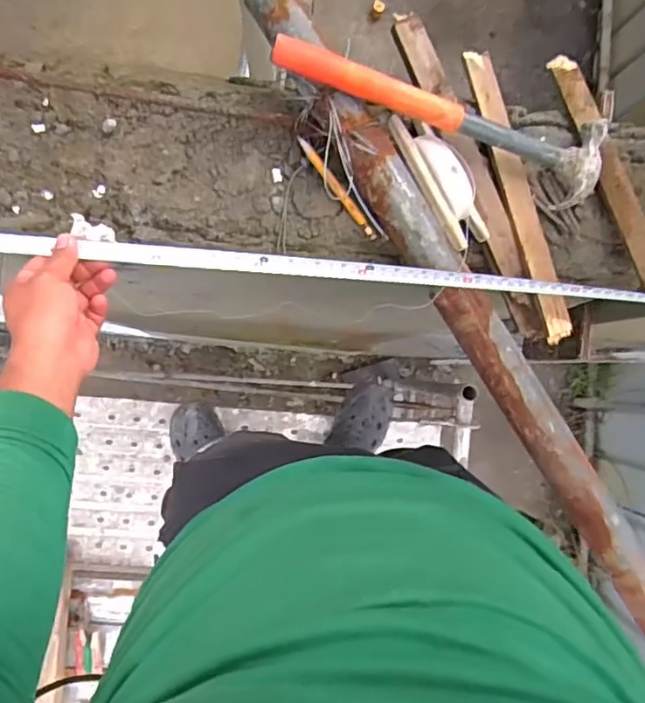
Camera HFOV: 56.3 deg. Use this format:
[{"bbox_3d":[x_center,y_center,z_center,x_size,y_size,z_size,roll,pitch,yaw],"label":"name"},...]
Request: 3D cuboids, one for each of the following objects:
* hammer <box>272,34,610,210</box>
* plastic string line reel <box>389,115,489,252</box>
[{"bbox_3d":[0.123,-0.230,0.584,0.348,0.033,0.090,15,88,-16],"label":"hammer"},{"bbox_3d":[0.120,-0.173,0.604,0.056,0.034,0.145,-26,90,-3],"label":"plastic string line reel"}]

